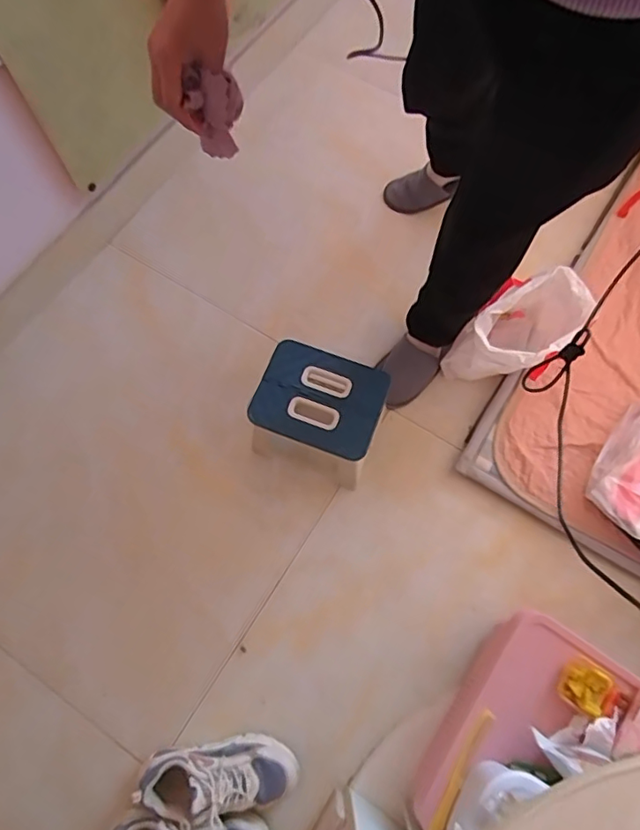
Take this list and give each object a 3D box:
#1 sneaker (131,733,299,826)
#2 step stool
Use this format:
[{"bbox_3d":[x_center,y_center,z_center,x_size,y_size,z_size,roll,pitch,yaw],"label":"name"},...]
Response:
[{"bbox_3d":[-0.171,0.604,0.878,0.262,0.091,0.100,-7,70,-2],"label":"sneaker"},{"bbox_3d":[-0.002,-0.001,1.044,0.227,0.183,0.189,20,72,7],"label":"step stool"}]

